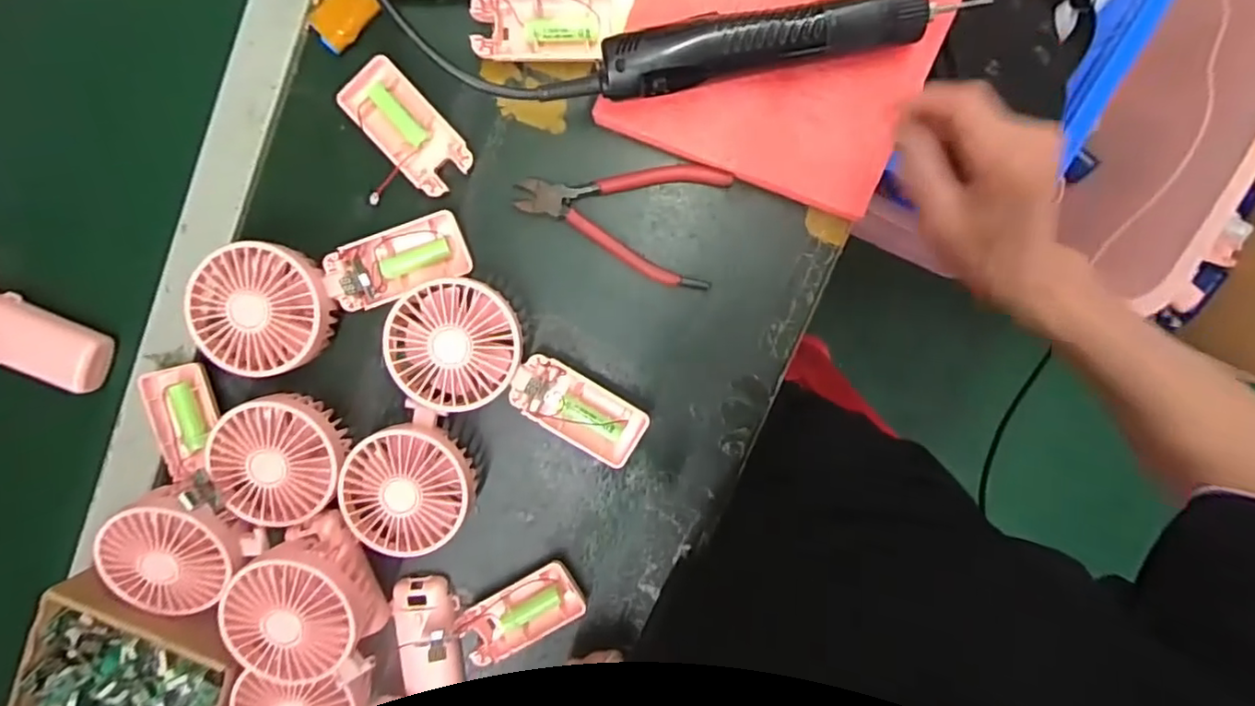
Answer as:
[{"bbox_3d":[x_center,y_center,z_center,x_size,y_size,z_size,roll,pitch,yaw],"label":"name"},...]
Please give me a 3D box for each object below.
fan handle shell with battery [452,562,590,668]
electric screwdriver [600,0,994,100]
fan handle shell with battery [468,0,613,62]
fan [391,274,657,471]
[{"bbox_3d":[-0.080,0.198,0.461,0.092,0.016,0.047,-30,94,5],"label":"fan handle shell with battery"},{"bbox_3d":[0.101,-0.197,0.383,0.240,0.041,0.037,-10,96,4],"label":"electric screwdriver"},{"bbox_3d":[-0.057,-0.221,0.411,0.091,0.019,0.044,1,96,3],"label":"fan handle shell with battery"},{"bbox_3d":[-0.076,0.018,0.429,0.188,0.034,0.089,30,97,-13],"label":"fan"}]

